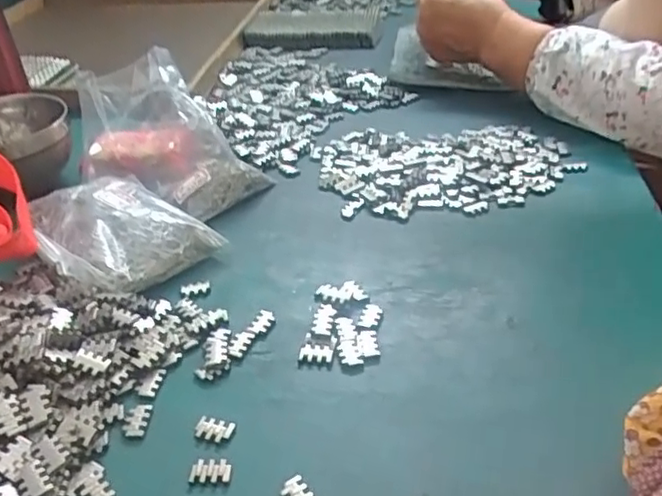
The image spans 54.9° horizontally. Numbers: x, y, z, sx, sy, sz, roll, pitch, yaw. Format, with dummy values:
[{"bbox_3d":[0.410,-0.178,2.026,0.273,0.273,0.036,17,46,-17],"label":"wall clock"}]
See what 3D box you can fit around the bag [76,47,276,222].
[{"bbox_3d":[-0.145,-0.094,0.528,0.113,0.080,0.168,-28,41,-27],"label":"bag"}]

